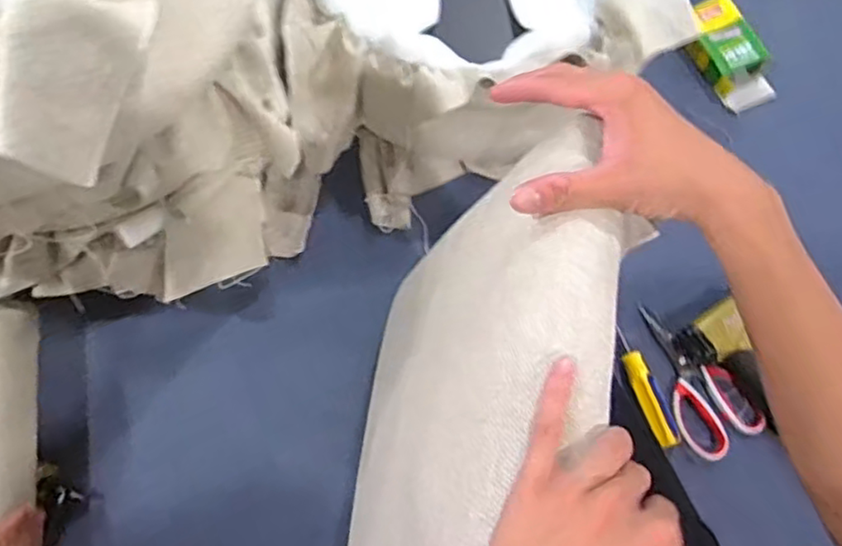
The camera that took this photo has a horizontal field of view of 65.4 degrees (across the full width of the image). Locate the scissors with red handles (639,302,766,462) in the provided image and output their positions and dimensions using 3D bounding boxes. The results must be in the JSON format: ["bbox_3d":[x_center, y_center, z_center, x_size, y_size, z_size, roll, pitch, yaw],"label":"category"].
[{"bbox_3d":[0.316,0.125,0.780,0.088,0.026,0.185,-32,76,-9],"label":"scissors with red handles"}]

